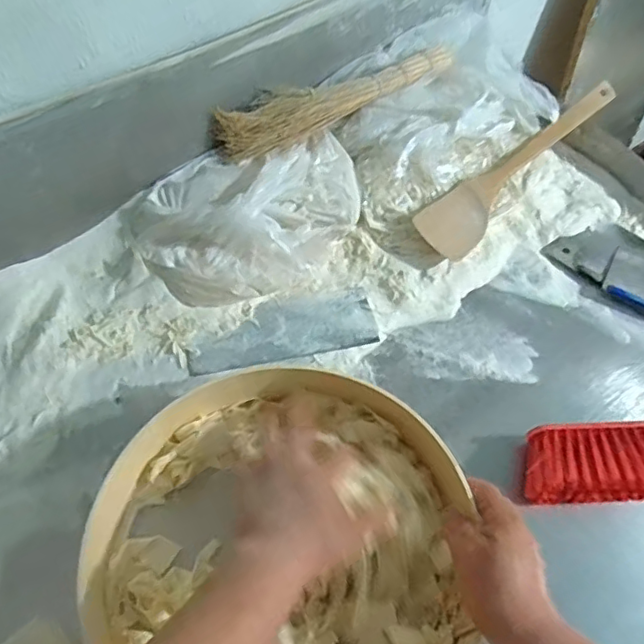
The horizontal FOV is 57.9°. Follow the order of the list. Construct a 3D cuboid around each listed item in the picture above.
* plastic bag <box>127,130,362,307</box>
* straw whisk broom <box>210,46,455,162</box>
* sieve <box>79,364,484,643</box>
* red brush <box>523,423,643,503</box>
[{"bbox_3d":[-0.072,-0.111,0.640,0.254,0.080,0.154,-26,63,-19],"label":"plastic bag"},{"bbox_3d":[0.022,-0.257,0.670,0.315,0.040,0.042,-26,63,-19],"label":"straw whisk broom"},{"bbox_3d":[-0.024,0.177,0.462,0.298,0.066,0.278,2,58,-3],"label":"sieve"},{"bbox_3d":[0.328,0.118,0.538,0.304,0.041,0.078,-7,59,-8],"label":"red brush"}]

